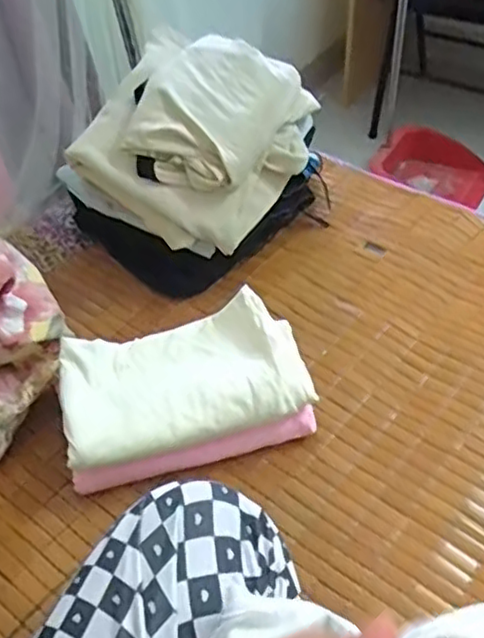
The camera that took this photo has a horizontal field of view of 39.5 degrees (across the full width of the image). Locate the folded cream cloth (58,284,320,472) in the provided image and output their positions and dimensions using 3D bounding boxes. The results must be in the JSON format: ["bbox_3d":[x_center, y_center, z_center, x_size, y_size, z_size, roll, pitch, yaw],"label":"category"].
[{"bbox_3d":[-0.059,0.050,0.642,0.222,0.053,0.133,-14,50,-10],"label":"folded cream cloth"}]

